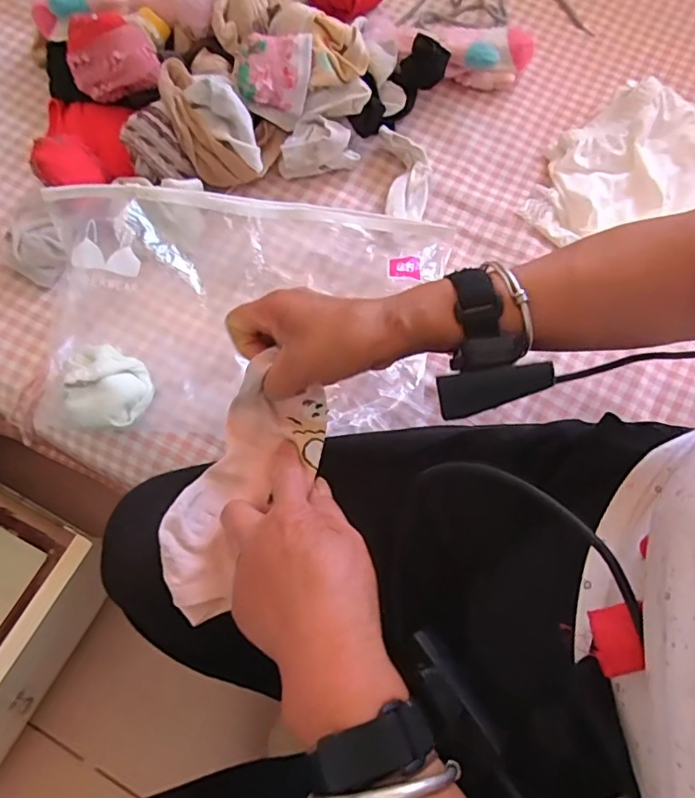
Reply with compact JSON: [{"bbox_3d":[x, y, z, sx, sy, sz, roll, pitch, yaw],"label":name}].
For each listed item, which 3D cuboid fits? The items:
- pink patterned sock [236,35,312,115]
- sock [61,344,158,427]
[{"bbox_3d":[-0.072,-0.323,0.532,0.071,0.039,0.057,5,70,-1],"label":"pink patterned sock"},{"bbox_3d":[-0.216,-0.009,0.492,0.078,0.044,0.072,3,71,-1],"label":"sock"}]

